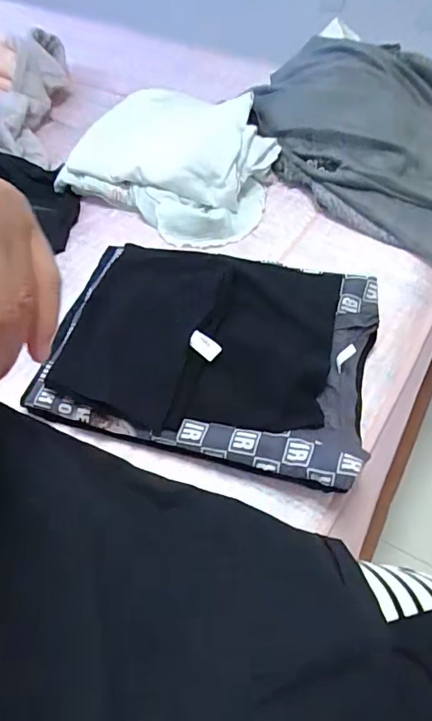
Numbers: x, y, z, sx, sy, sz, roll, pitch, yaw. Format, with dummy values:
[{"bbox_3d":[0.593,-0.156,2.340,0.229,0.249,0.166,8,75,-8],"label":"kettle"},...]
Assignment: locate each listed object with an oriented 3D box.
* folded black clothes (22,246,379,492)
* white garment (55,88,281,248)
[{"bbox_3d":[-0.008,-0.018,0.582,0.372,0.045,0.271,11,55,9],"label":"folded black clothes"},{"bbox_3d":[-0.052,-0.327,0.787,0.300,0.111,0.270,23,57,17],"label":"white garment"}]

